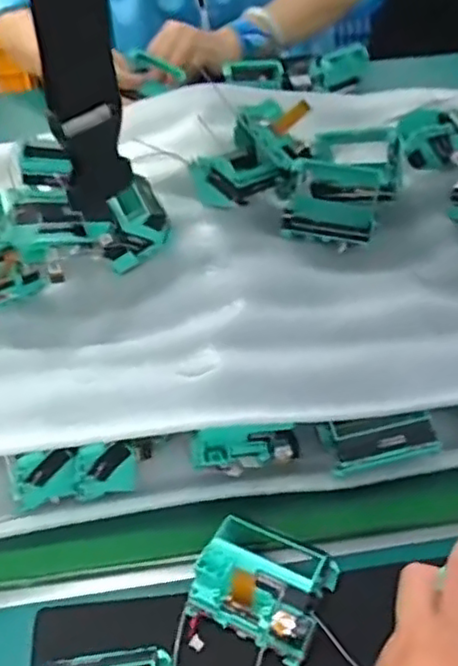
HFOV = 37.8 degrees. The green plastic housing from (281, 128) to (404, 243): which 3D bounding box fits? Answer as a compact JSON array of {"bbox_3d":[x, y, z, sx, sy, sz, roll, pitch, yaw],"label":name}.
[{"bbox_3d":[0.091,-0.120,0.531,0.084,0.057,0.104,11,45,14],"label":"green plastic housing"}]

